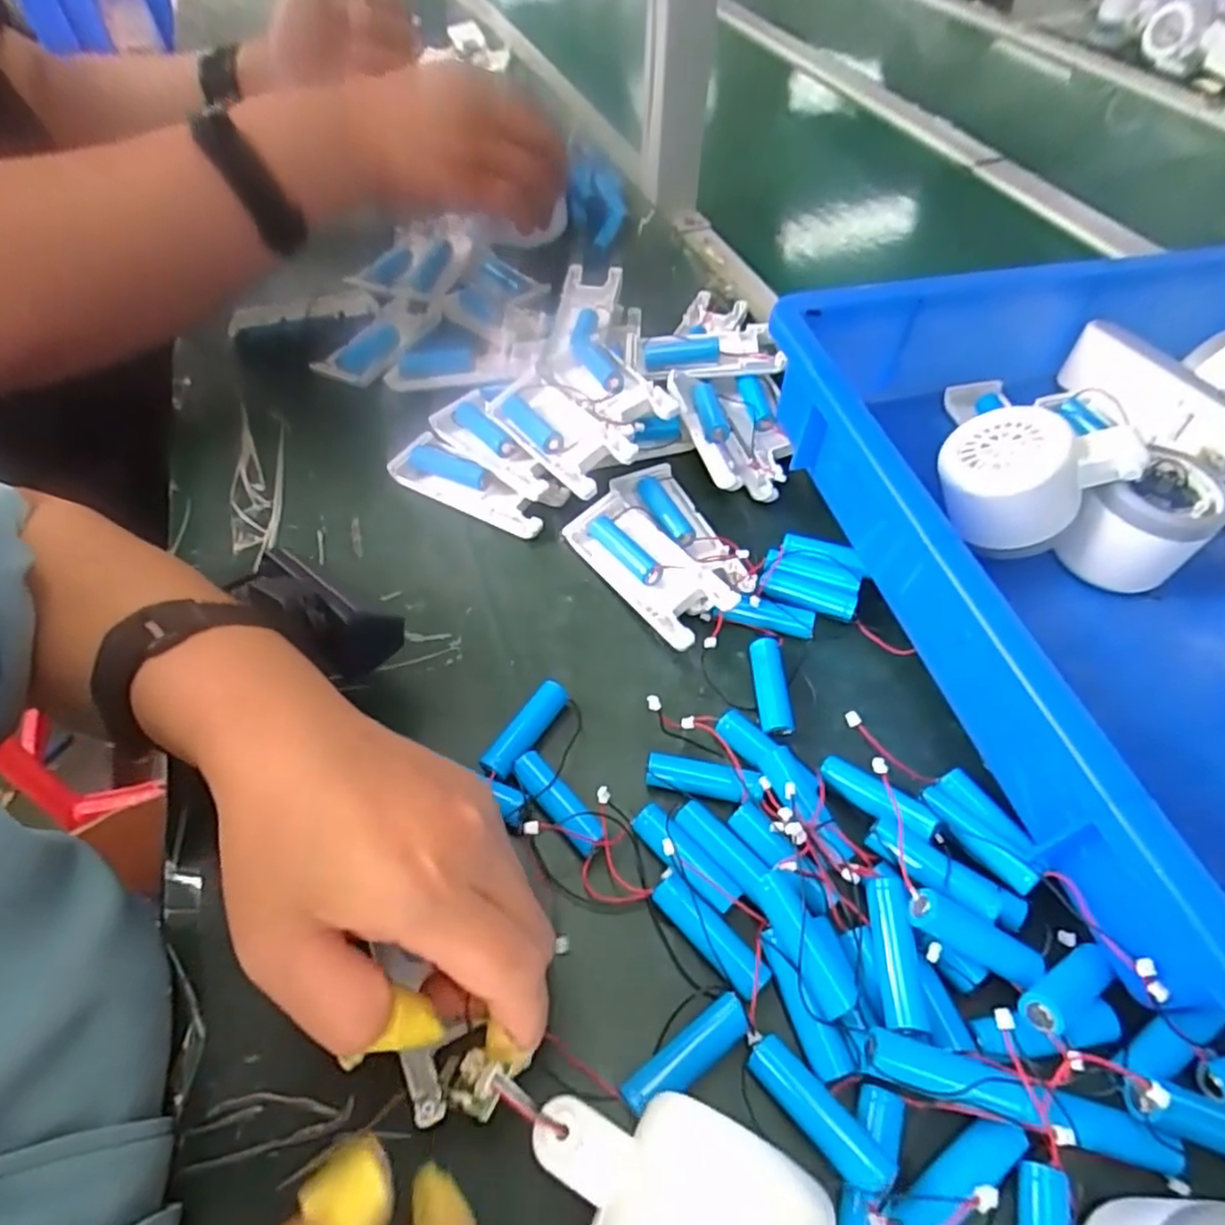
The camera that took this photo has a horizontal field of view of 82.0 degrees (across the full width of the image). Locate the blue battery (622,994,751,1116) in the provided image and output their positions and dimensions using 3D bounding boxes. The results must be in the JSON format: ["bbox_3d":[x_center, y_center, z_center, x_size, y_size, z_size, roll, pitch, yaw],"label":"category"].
[{"bbox_3d":[0.026,0.153,0.244,0.050,0.013,0.013,-29,58,-20],"label":"blue battery"}]

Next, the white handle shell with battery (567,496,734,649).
[{"bbox_3d":[0.019,-0.023,0.369,0.037,0.026,0.100,-29,58,-20],"label":"white handle shell with battery"}]

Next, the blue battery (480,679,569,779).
[{"bbox_3d":[-0.039,0.053,0.317,0.013,0.015,0.050,27,58,19],"label":"blue battery"}]

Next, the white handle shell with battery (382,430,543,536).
[{"bbox_3d":[-0.082,-0.077,0.417,0.104,0.019,0.033,24,57,17],"label":"white handle shell with battery"}]

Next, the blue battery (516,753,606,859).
[{"bbox_3d":[-0.023,0.079,0.295,0.014,0.014,0.049,-35,60,-23],"label":"blue battery"}]

